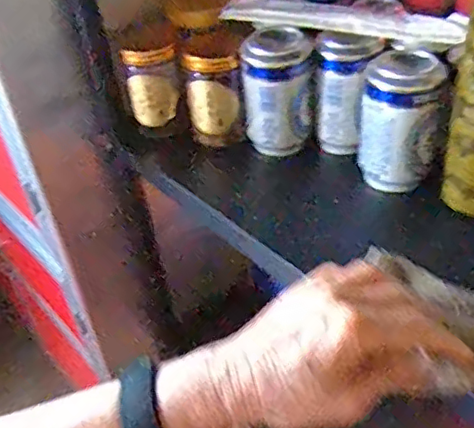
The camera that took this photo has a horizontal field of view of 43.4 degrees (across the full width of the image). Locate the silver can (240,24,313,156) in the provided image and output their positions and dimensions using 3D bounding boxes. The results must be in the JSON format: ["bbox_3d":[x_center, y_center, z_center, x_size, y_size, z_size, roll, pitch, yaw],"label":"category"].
[{"bbox_3d":[0.039,-0.113,0.572,0.062,0.118,0.053,-3,40,5],"label":"silver can"}]

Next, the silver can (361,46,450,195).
[{"bbox_3d":[0.141,-0.080,0.518,0.062,0.110,0.056,4,41,13],"label":"silver can"}]

